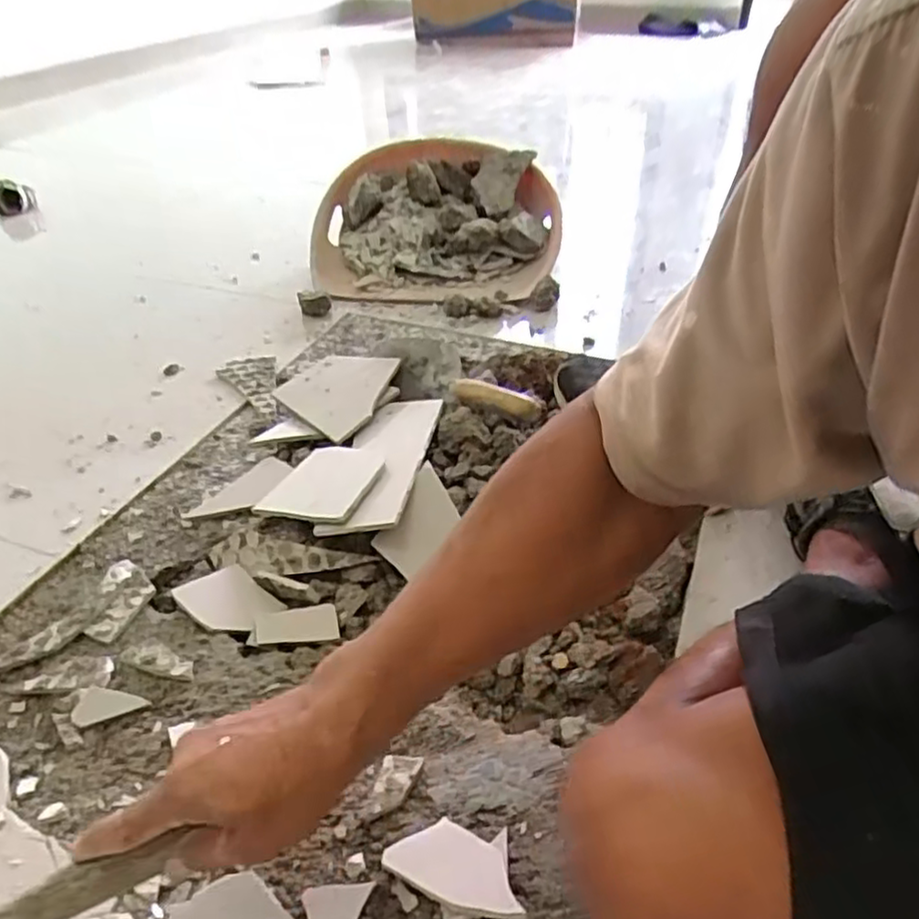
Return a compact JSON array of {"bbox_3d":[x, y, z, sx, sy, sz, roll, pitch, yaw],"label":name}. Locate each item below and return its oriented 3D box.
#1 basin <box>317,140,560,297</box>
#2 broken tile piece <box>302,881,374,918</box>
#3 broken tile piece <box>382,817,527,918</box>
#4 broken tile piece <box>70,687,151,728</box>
[{"bbox_3d":[-0.037,-0.426,1.281,0.417,0.177,0.379,3,38,5],"label":"basin"},{"bbox_3d":[-0.080,0.304,0.470,0.044,0.006,0.048,-4,38,-6],"label":"broken tile piece"},{"bbox_3d":[-0.004,0.276,0.487,0.095,0.008,0.065,-2,20,12],"label":"broken tile piece"},{"bbox_3d":[-0.292,0.199,0.597,0.056,0.012,0.034,-15,40,-19],"label":"broken tile piece"}]

